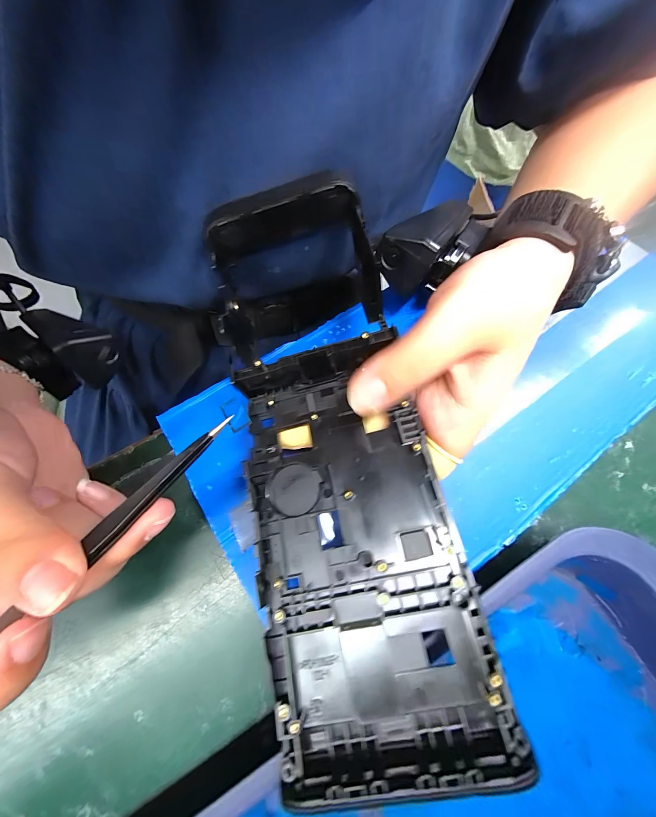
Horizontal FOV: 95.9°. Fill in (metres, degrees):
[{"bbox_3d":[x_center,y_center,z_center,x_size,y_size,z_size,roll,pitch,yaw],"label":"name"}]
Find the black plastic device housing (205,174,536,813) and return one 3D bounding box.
[{"bbox_3d":[0.002,0.013,0.120,0.078,0.041,0.215,-13,75,-6],"label":"black plastic device housing"}]

